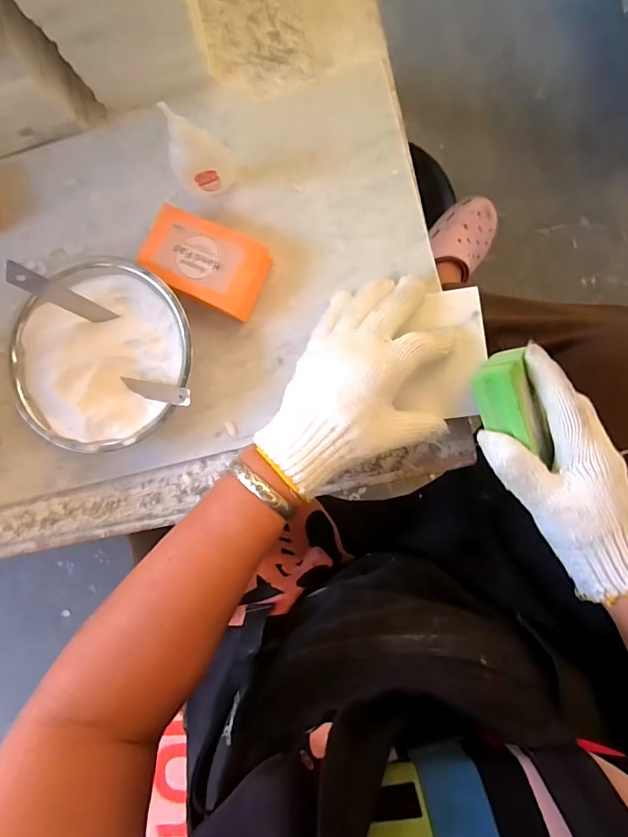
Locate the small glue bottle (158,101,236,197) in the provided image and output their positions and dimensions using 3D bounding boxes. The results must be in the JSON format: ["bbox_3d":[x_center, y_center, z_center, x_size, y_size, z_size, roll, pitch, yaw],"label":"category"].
[{"bbox_3d":[-0.091,-0.209,0.347,0.046,0.067,0.048,-24,88,2],"label":"small glue bottle"}]

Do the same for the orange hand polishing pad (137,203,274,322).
[{"bbox_3d":[-0.089,-0.124,0.367,0.097,0.037,0.064,24,90,3],"label":"orange hand polishing pad"}]

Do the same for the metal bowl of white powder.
[{"bbox_3d":[-0.168,-0.049,0.364,0.149,0.042,0.141,-38,87,1],"label":"metal bowl of white powder"}]

